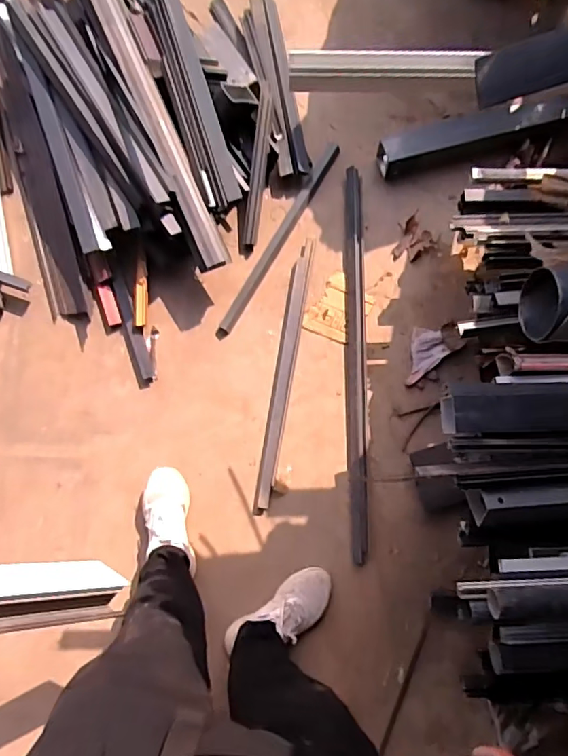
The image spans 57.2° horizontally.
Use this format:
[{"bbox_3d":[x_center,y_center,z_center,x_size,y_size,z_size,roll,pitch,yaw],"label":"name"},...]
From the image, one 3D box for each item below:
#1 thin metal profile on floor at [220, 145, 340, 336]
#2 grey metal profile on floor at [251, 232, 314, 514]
[{"bbox_3d":[-0.015,-0.360,1.339,0.031,0.022,0.588,31,84,4],"label":"thin metal profile on floor"},{"bbox_3d":[0.002,-0.015,1.299,0.044,0.014,0.684,9,83,1],"label":"grey metal profile on floor"}]

